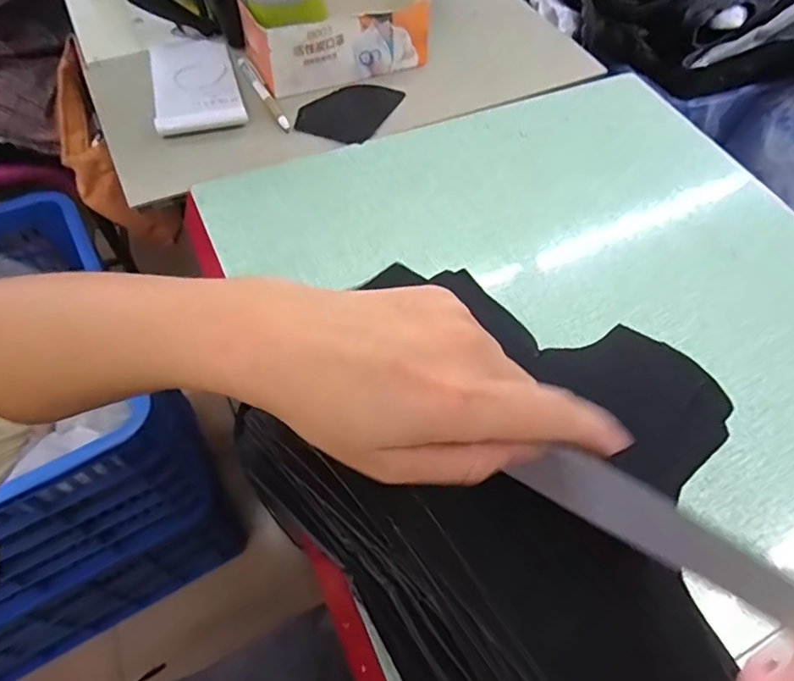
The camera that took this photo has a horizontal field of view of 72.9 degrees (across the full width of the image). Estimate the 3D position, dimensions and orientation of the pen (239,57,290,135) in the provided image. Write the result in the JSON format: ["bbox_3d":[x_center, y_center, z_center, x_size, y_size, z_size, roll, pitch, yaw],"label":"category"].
[{"bbox_3d":[-0.143,-0.264,0.571,0.014,0.008,0.131,-24,62,-18],"label":"pen"}]

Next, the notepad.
[{"bbox_3d":[-0.214,-0.278,0.565,0.084,0.024,0.165,-15,59,-12],"label":"notepad"}]

